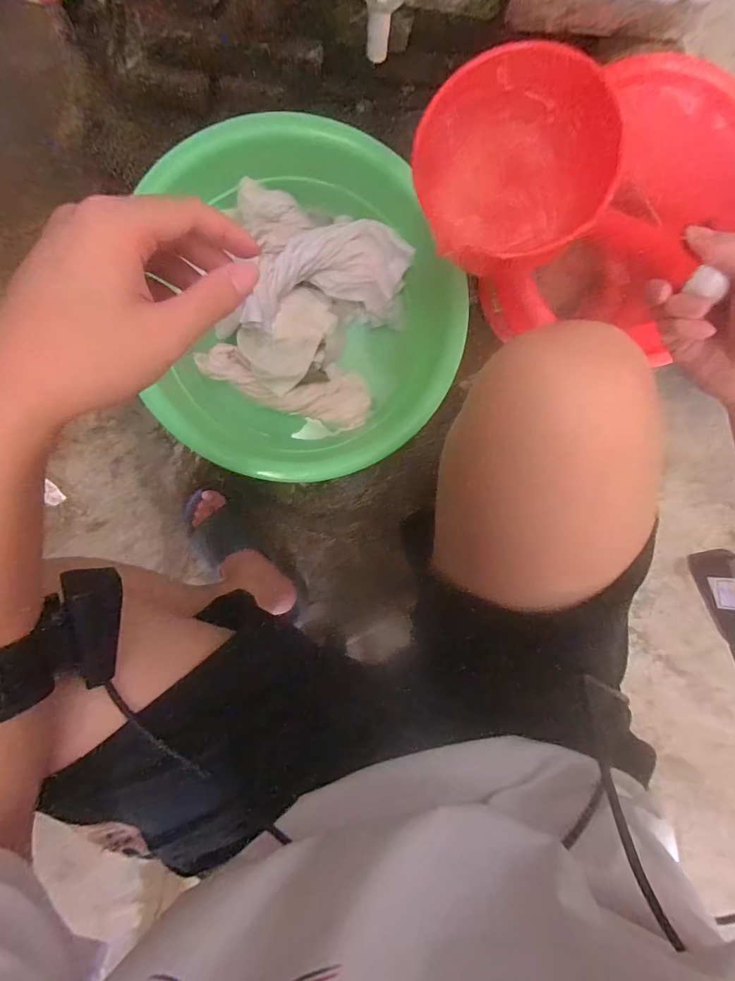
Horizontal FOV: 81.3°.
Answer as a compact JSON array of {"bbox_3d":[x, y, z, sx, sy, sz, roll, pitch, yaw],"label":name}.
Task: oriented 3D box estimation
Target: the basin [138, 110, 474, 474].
[{"bbox_3d":[-0.116,-0.257,0.623,0.408,0.164,0.406,-1,96,-5],"label":"basin"}]

